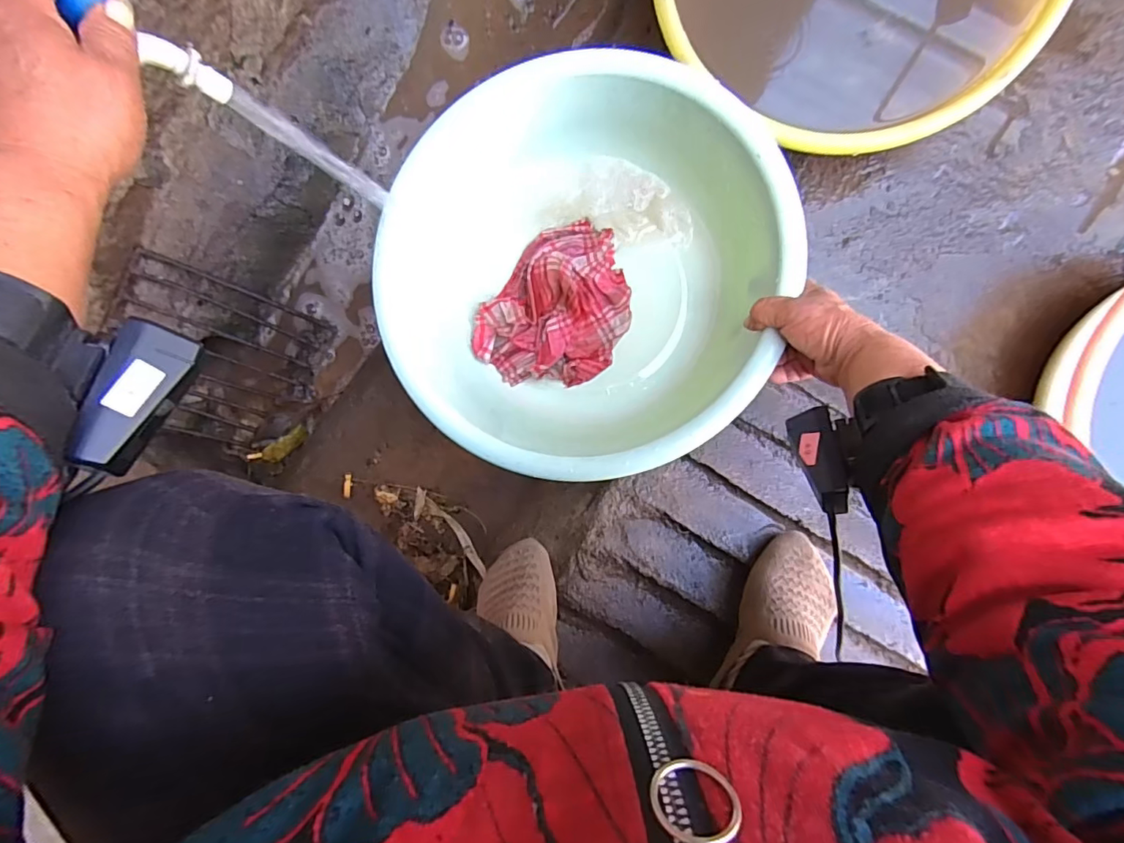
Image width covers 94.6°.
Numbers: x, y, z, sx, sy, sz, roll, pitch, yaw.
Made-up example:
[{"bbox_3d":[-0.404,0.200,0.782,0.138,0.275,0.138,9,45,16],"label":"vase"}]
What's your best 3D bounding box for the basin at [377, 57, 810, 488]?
[{"bbox_3d":[0.022,-0.140,0.513,0.370,0.158,0.345,1,97,6],"label":"basin"}]

